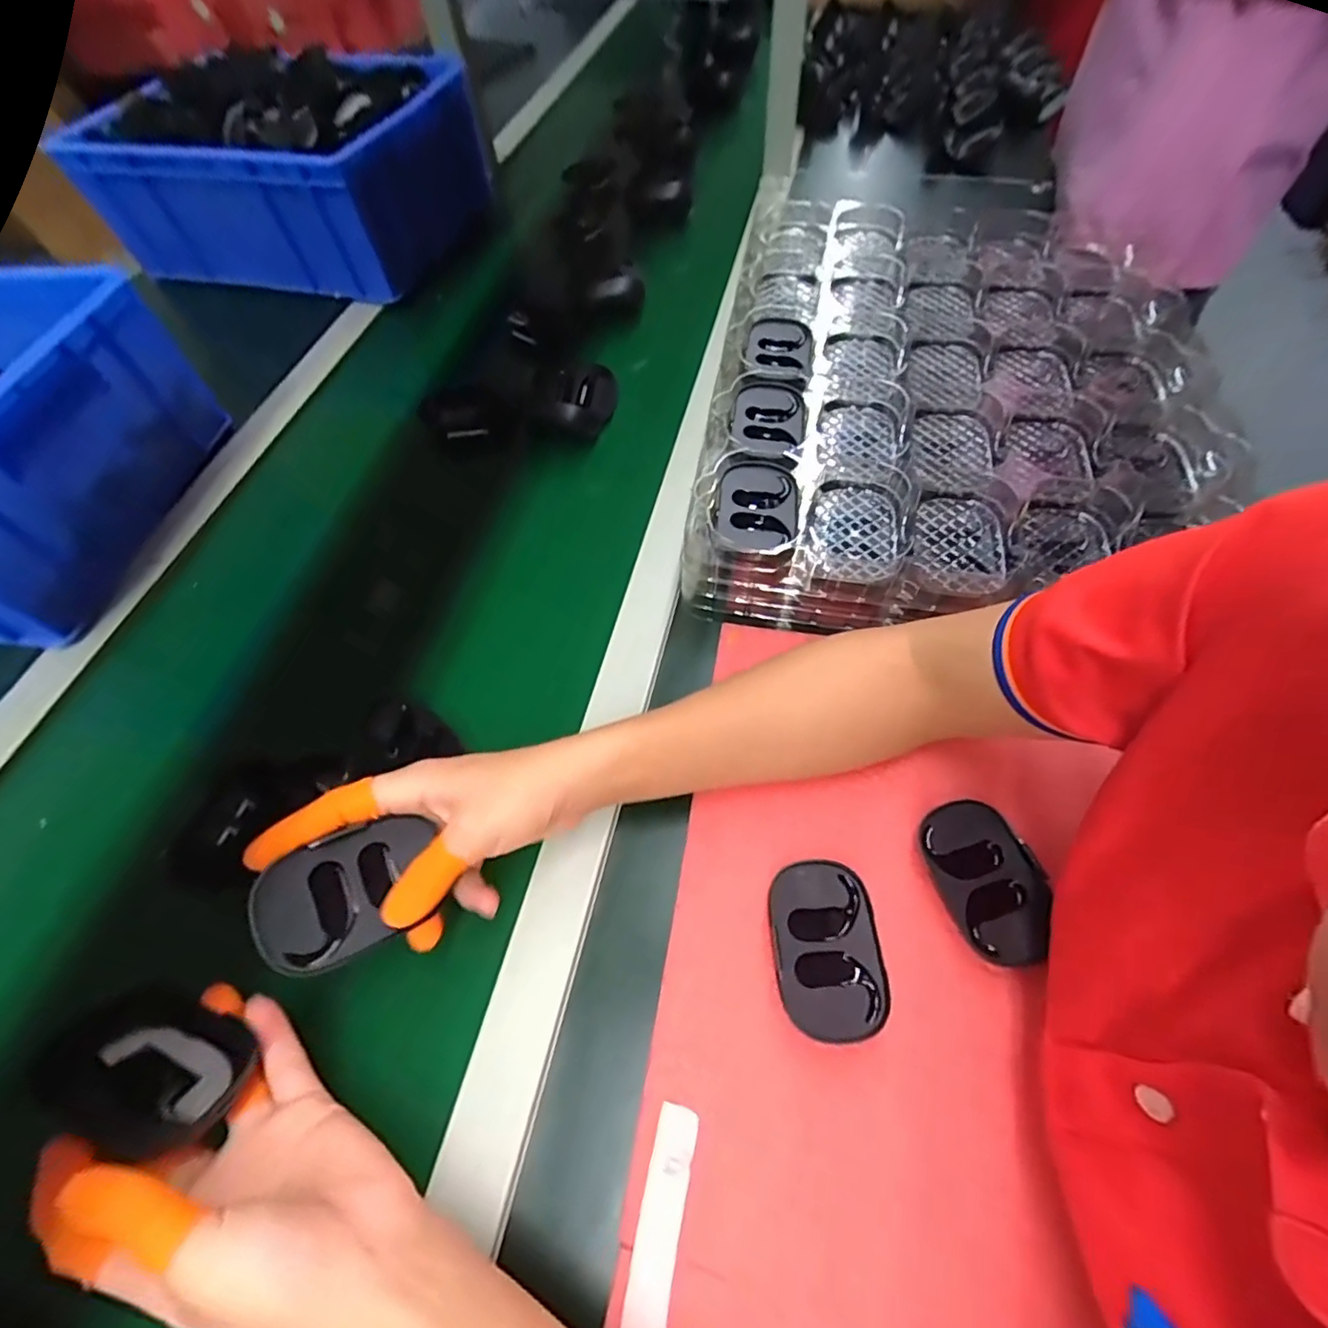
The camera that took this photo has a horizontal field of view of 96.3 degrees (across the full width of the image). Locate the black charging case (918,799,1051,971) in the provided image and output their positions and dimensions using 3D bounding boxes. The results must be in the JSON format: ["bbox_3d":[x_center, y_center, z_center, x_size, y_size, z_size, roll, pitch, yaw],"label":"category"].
[{"bbox_3d":[0.187,0.125,0.345,0.058,0.018,0.086,-17,60,-6],"label":"black charging case"}]

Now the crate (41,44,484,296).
[{"bbox_3d":[-0.486,-0.635,0.774,0.417,0.166,0.268,10,61,10],"label":"crate"}]

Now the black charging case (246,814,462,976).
[{"bbox_3d":[-0.160,0.115,0.304,0.084,0.022,0.054,-34,90,-39],"label":"black charging case"}]

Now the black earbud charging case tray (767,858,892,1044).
[{"bbox_3d":[0.090,0.156,0.330,0.059,0.015,0.086,-6,60,1],"label":"black earbud charging case tray"}]

